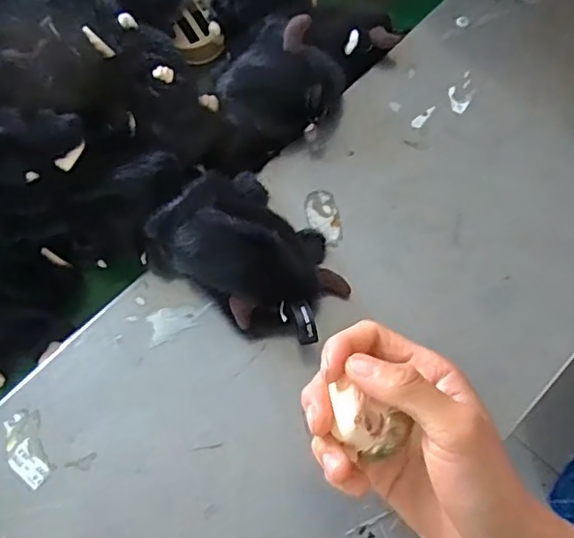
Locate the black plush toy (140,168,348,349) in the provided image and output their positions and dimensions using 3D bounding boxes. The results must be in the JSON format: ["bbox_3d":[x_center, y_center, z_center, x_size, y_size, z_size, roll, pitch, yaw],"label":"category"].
[{"bbox_3d":[-0.021,-0.011,0.374,0.125,0.050,0.088,35,75,15],"label":"black plush toy"}]

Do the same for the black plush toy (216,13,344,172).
[{"bbox_3d":[-0.008,-0.131,0.415,0.090,0.061,0.073,-31,71,-9],"label":"black plush toy"}]

